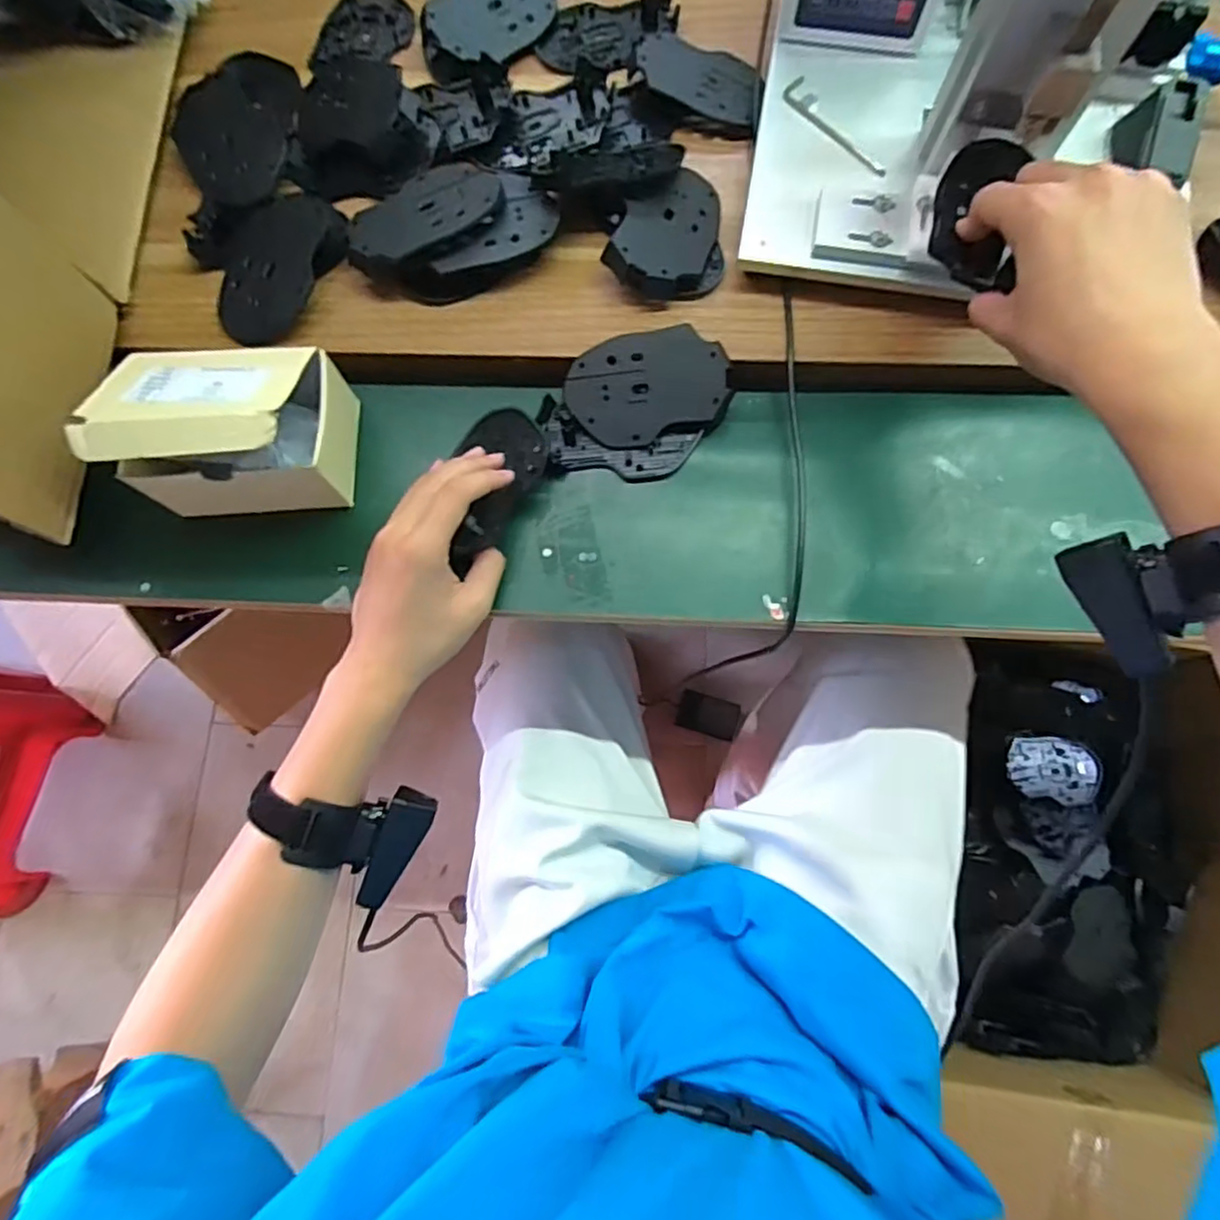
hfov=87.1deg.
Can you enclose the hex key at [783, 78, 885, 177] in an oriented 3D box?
[{"bbox_3d":[0.160,-0.348,0.467,0.022,0.004,0.103,-31,77,-6],"label":"hex key"}]

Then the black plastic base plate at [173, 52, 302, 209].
[{"bbox_3d":[-0.292,-0.376,0.499,0.091,0.009,0.147,2,76,2],"label":"black plastic base plate"}]

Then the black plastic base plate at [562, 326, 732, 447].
[{"bbox_3d":[0.026,-0.156,0.450,0.110,0.009,0.074,-11,100,9],"label":"black plastic base plate"}]

